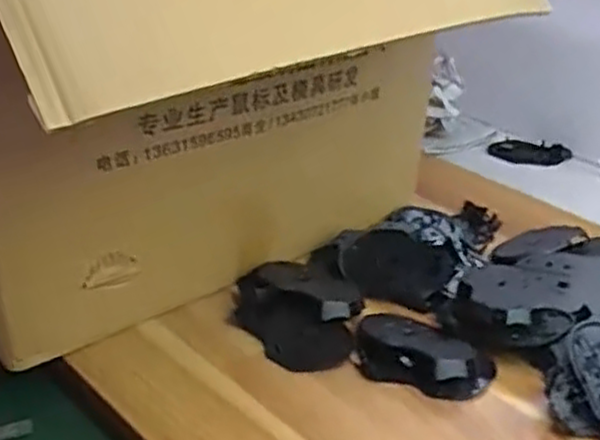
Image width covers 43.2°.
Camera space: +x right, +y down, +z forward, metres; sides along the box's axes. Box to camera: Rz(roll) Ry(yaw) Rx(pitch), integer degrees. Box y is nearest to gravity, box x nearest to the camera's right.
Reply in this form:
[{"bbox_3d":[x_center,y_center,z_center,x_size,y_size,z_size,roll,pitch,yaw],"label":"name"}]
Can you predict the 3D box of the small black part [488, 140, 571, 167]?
[{"bbox_3d":[0.348,-0.101,1.142,0.123,0.018,0.049,6,31,7],"label":"small black part"}]

